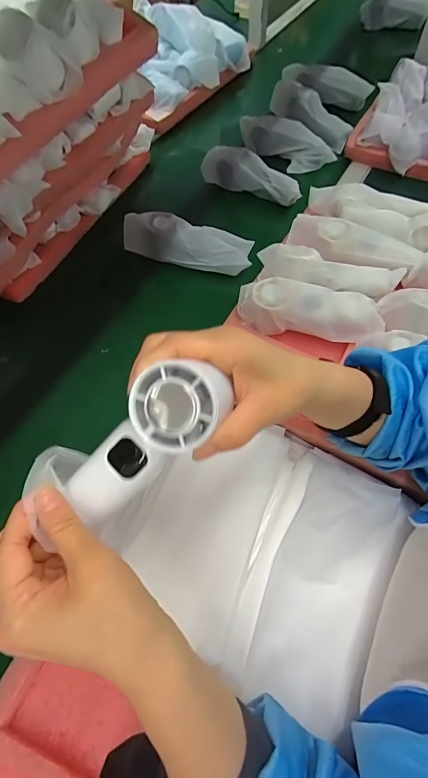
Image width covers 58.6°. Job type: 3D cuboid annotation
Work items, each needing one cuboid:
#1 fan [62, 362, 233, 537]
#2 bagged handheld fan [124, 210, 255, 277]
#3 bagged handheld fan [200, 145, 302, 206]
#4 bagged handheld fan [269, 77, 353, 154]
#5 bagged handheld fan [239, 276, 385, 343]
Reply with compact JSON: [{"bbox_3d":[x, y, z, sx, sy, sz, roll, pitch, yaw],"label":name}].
[{"bbox_3d":[-0.040,0.036,0.241,0.127,0.042,0.045,-47,62,22],"label":"fan"},{"bbox_3d":[-0.043,-0.238,0.608,0.202,0.054,0.065,12,61,8],"label":"bagged handheld fan"},{"bbox_3d":[0.069,-0.393,0.702,0.195,0.052,0.064,21,63,13],"label":"bagged handheld fan"},{"bbox_3d":[0.192,-0.577,0.802,0.077,0.070,0.219,-31,64,-16],"label":"bagged handheld fan"},{"bbox_3d":[0.125,-0.104,0.502,0.179,0.044,0.061,8,61,6],"label":"bagged handheld fan"}]

